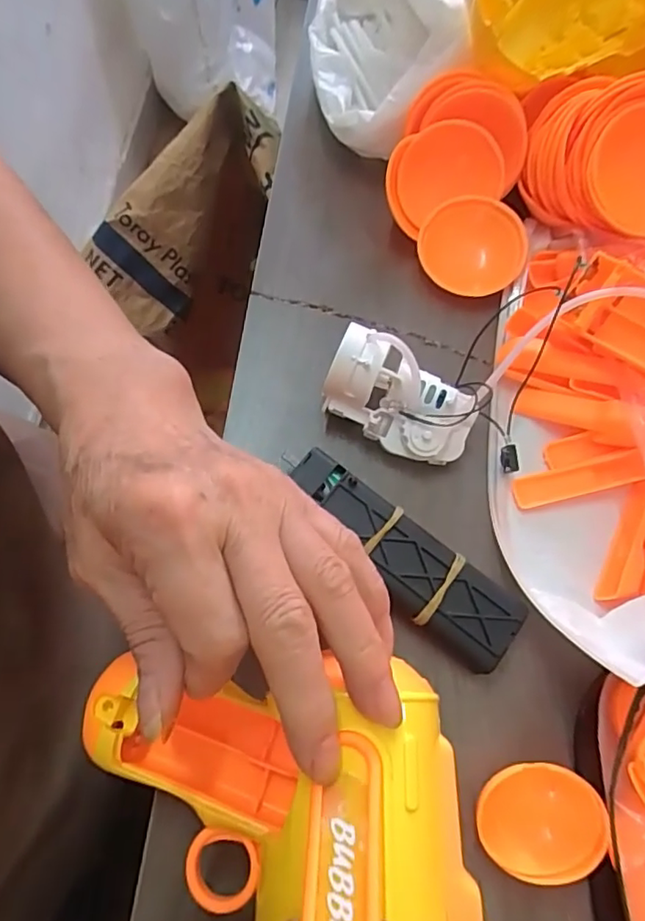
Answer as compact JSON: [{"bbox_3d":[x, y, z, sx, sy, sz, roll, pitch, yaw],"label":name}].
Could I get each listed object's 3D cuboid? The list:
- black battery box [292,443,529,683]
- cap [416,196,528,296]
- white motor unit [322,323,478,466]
[{"bbox_3d":[0.030,0.041,0.239,0.107,0.023,0.032,36,71,12],"label":"black battery box"},{"bbox_3d":[0.078,-0.111,0.299,0.054,0.010,0.054,-1,82,10],"label":"cap"},{"bbox_3d":[0.034,-0.025,0.257,0.065,0.038,0.033,27,69,9],"label":"white motor unit"}]

